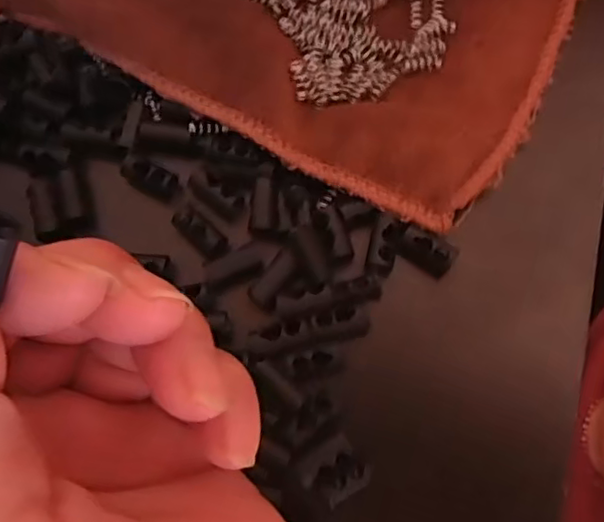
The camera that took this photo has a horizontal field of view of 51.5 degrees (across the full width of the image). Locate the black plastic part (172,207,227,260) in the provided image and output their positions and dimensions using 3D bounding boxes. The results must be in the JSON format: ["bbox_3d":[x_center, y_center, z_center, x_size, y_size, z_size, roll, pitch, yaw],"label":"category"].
[{"bbox_3d":[-0.034,-0.009,0.205,0.021,0.006,0.007,40,79,12],"label":"black plastic part"}]

